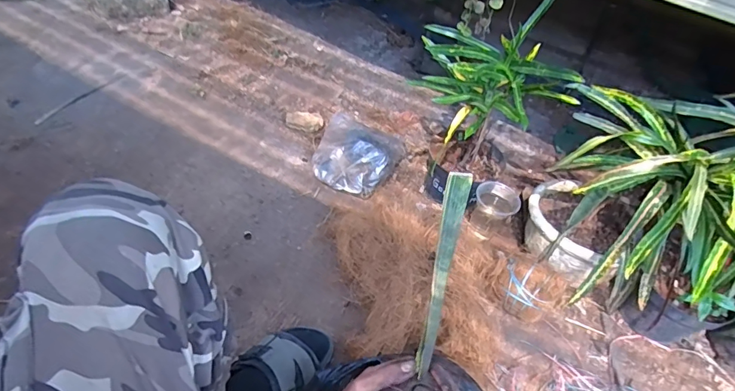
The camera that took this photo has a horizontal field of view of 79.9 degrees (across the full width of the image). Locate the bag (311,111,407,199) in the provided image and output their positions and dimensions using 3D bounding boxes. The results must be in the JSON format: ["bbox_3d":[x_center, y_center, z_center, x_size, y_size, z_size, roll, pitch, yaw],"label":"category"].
[{"bbox_3d":[-0.034,-0.096,1.030,0.204,0.097,0.164,26,48,14],"label":"bag"}]

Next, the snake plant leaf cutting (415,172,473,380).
[{"bbox_3d":[0.067,0.077,0.407,0.019,0.199,0.007,9,12,1],"label":"snake plant leaf cutting"}]

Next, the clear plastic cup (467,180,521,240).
[{"bbox_3d":[0.260,0.044,0.930,0.092,0.107,0.094,5,47,-6],"label":"clear plastic cup"}]

